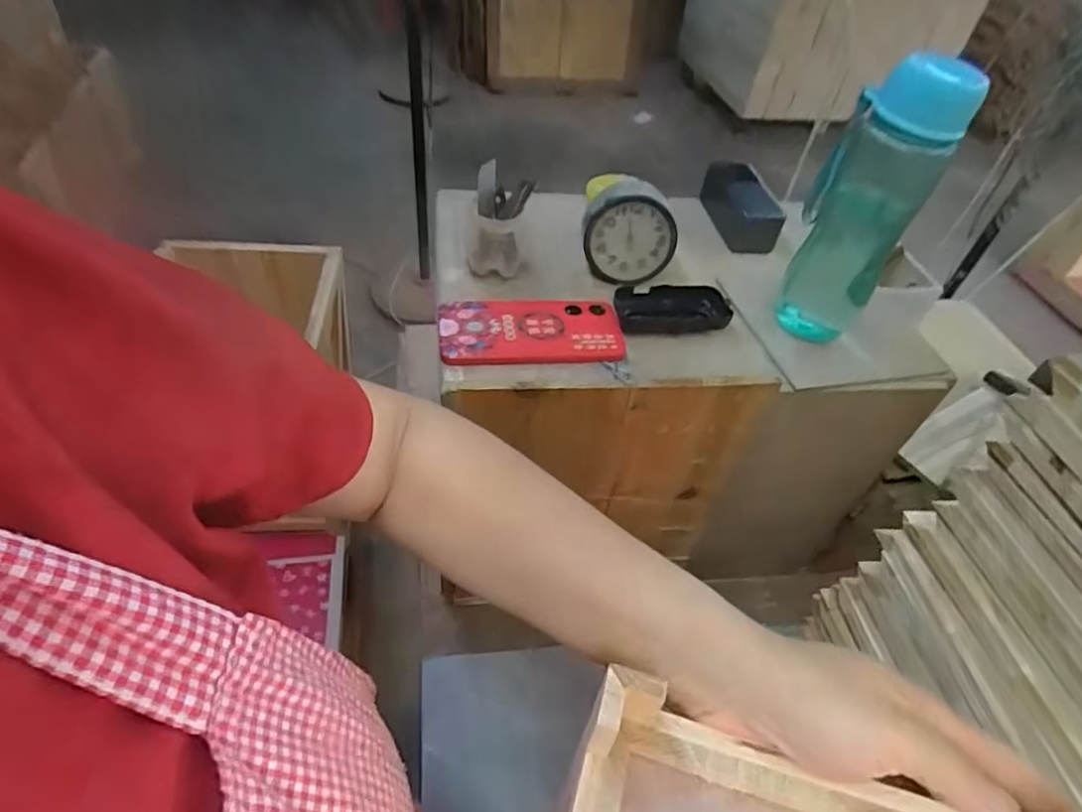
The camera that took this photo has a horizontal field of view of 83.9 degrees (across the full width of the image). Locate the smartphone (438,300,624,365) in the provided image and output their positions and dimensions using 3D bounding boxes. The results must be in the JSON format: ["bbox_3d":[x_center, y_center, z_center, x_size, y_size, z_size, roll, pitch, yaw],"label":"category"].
[{"bbox_3d":[-0.008,-0.072,0.555,0.167,0.009,0.079,-3,47,-9],"label":"smartphone"}]

